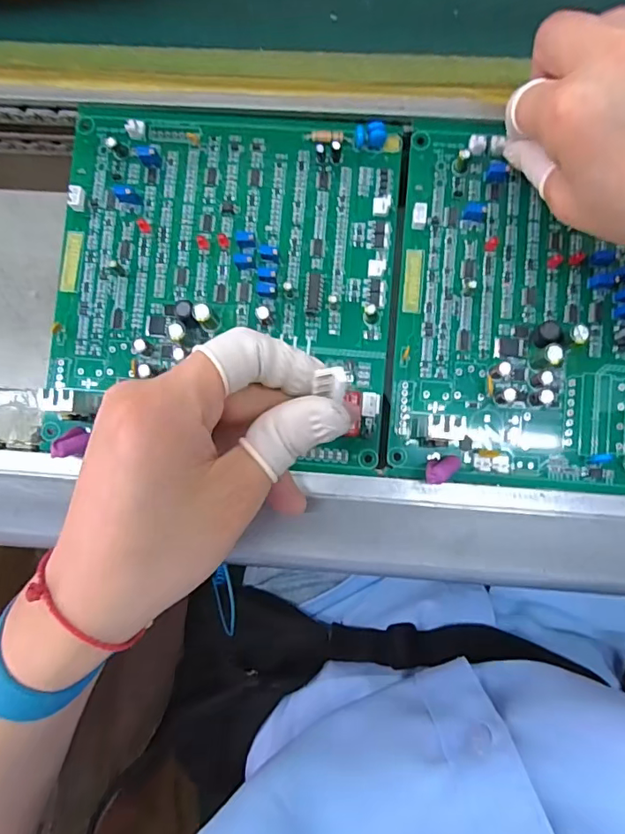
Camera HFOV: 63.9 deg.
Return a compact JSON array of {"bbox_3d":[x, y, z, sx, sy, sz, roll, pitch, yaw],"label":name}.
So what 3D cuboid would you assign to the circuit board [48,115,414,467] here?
[{"bbox_3d":[-0.047,-0.074,0.263,0.177,0.015,0.180,4,87,4],"label":"circuit board"}]

